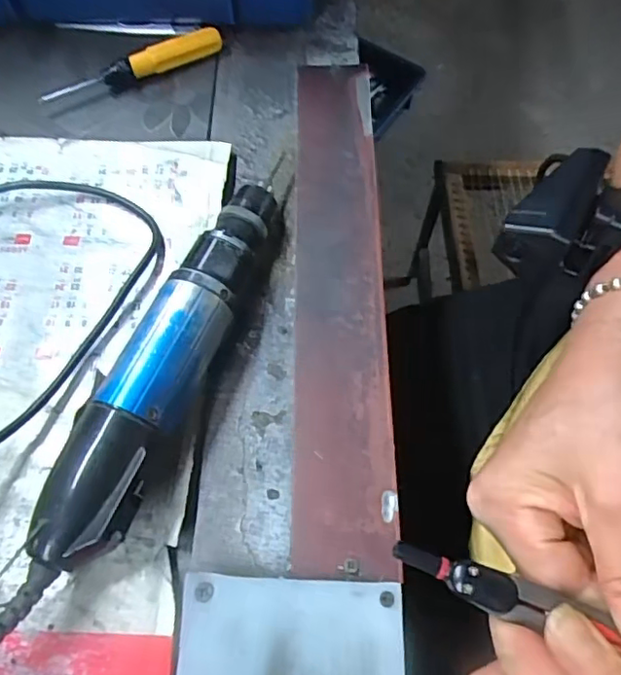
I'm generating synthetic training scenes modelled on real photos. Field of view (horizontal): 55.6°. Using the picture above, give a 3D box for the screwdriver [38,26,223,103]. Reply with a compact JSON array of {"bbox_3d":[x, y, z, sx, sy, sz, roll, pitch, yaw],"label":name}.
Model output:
[{"bbox_3d":[-0.119,-0.183,0.393,0.124,0.019,0.017,-23,67,-10],"label":"screwdriver"}]

